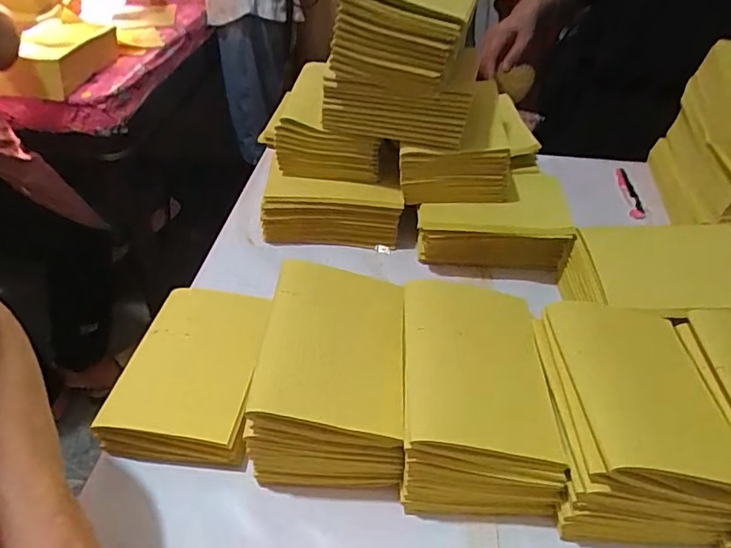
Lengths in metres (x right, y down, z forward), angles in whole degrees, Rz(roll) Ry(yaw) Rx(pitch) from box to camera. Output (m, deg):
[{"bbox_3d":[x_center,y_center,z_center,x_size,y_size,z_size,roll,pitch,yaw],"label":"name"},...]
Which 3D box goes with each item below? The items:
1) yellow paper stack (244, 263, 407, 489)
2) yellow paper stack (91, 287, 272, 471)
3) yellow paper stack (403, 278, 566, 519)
[{"bbox_3d":[-0.025,0.084,0.441,0.114,0.100,0.154,4,43,3],"label":"yellow paper stack"},{"bbox_3d":[-0.146,0.083,0.473,0.119,0.040,0.163,5,43,3],"label":"yellow paper stack"},{"bbox_3d":[0.089,0.099,0.439,0.121,0.090,0.169,5,43,3],"label":"yellow paper stack"}]

